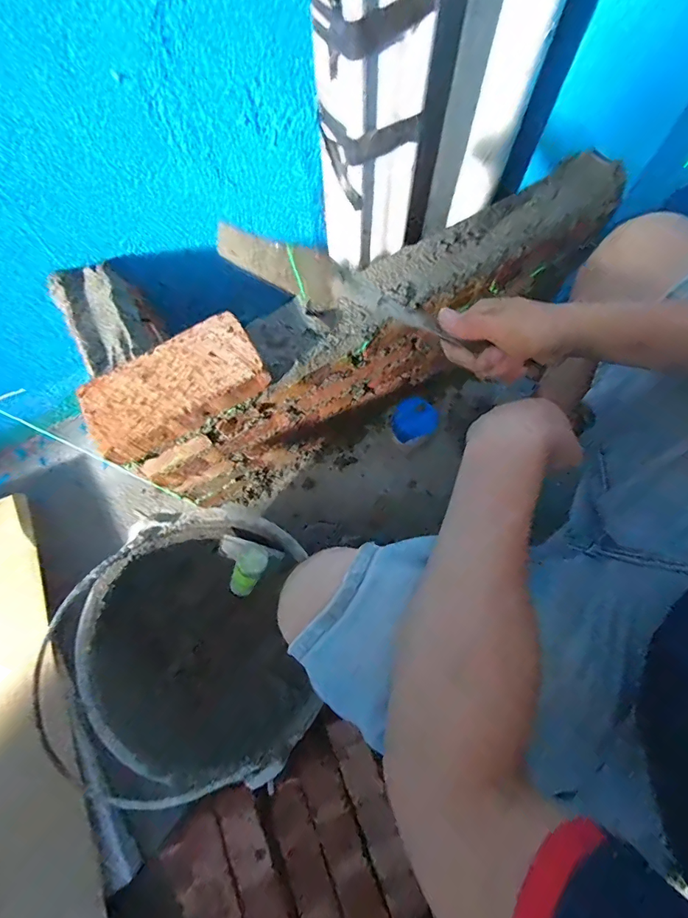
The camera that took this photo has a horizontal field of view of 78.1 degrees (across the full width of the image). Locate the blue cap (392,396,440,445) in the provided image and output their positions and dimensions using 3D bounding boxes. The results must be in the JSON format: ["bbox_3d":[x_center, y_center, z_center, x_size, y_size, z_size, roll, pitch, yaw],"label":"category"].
[{"bbox_3d":[0.130,-0.071,0.796,0.085,0.023,0.080,-1,74,2],"label":"blue cap"}]

